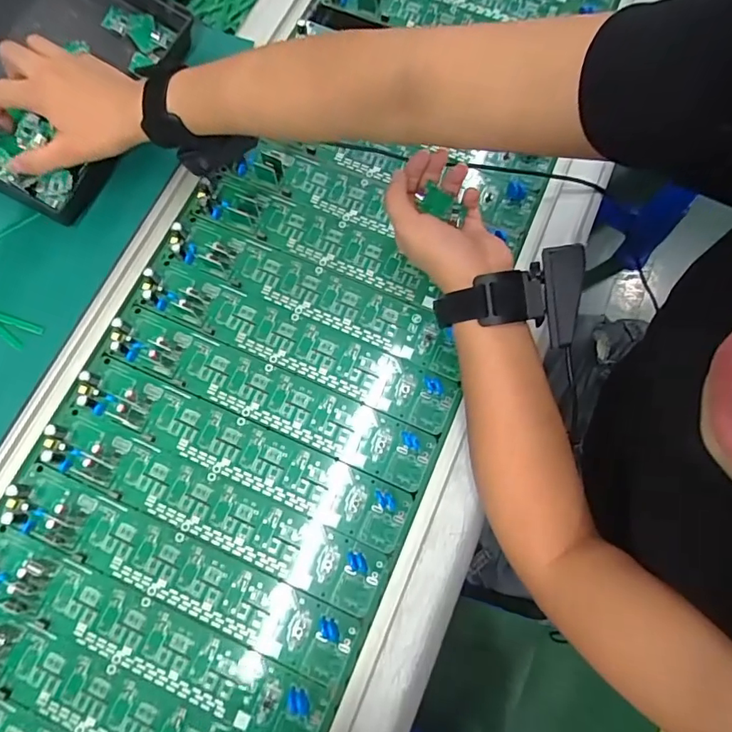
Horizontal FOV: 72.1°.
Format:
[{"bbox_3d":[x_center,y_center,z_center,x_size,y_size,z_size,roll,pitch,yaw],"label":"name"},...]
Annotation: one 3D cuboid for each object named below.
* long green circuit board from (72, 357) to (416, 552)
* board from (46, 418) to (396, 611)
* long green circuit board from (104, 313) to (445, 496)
[{"bbox_3d":[-0.097,0.065,0.391,0.270,0.013,0.049,22,74,6],"label":"long green circuit board"},{"bbox_3d":[-0.117,0.107,0.378,0.269,0.013,0.048,23,74,6],"label":"board"},{"bbox_3d":[-0.078,0.023,0.403,0.271,0.013,0.049,23,74,6],"label":"long green circuit board"}]

